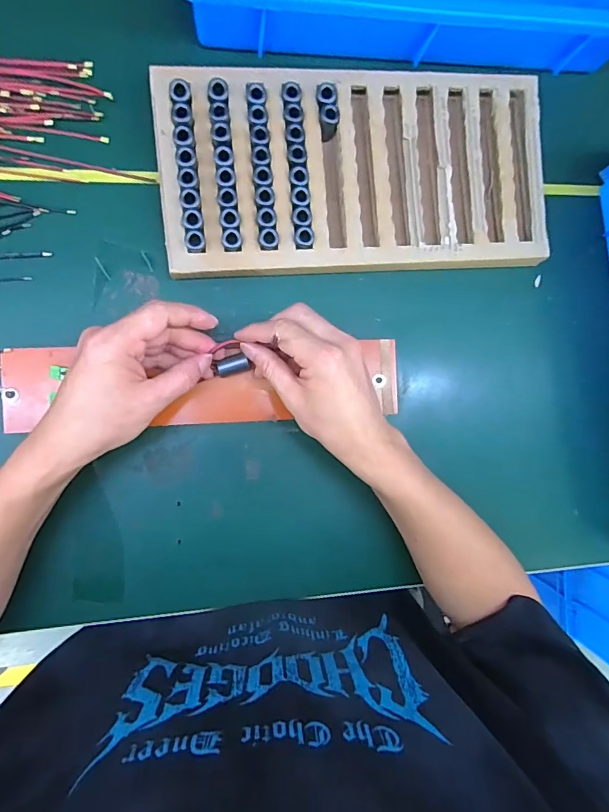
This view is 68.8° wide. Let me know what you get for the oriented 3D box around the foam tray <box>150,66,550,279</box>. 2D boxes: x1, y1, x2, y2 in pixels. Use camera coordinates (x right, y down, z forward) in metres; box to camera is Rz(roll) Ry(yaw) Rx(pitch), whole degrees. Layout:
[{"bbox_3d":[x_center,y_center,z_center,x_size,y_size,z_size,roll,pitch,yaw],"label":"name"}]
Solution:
[{"bbox_3d":[0.053,-0.214,0.414,0.355,0.028,0.178,-5,92,-9],"label":"foam tray"}]

